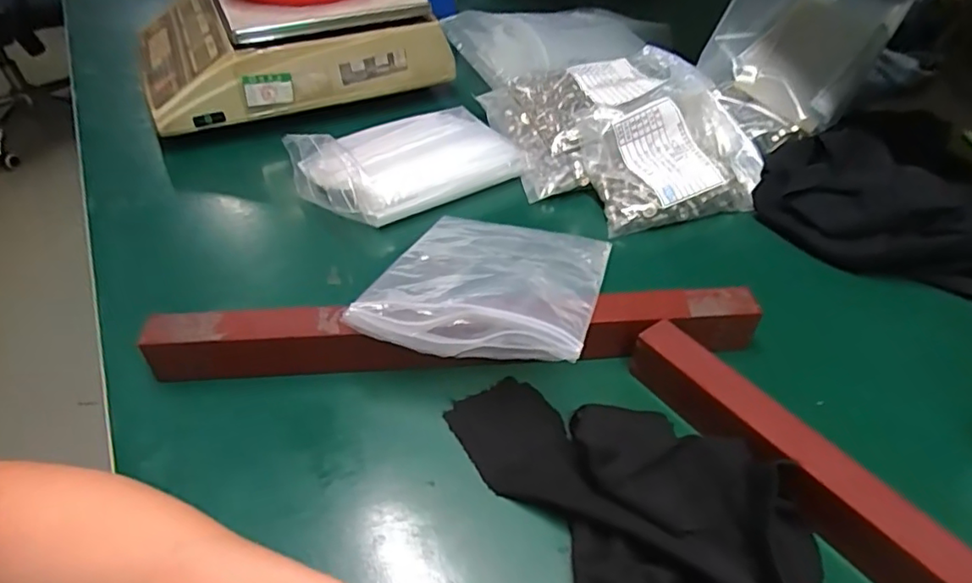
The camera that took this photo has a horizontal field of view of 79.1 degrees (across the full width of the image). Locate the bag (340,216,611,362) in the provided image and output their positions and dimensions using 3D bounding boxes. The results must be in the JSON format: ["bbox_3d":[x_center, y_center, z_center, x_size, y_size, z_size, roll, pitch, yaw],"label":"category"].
[{"bbox_3d":[0.007,-0.010,0.425,0.146,0.026,0.186,9,27,13],"label":"bag"}]

